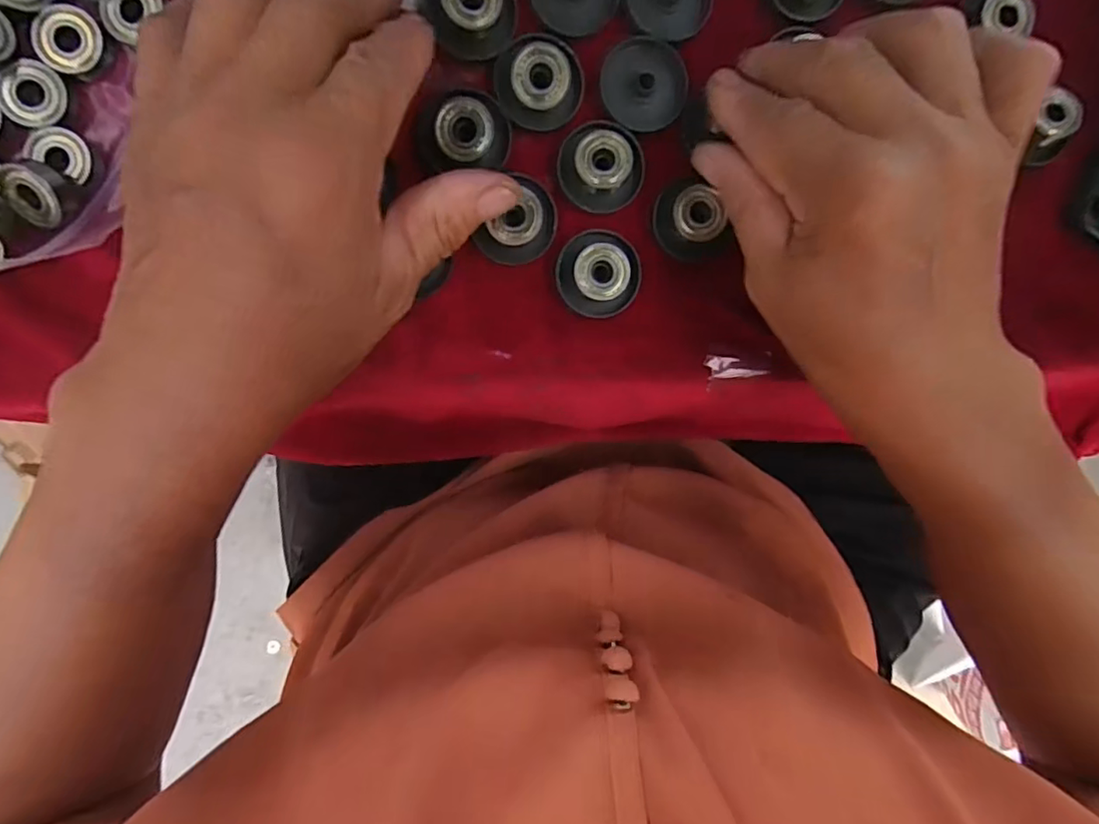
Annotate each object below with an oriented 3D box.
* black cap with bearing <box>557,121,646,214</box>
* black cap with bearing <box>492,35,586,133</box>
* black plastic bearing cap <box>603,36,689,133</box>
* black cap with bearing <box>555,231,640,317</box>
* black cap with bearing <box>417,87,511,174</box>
[{"bbox_3d":[0.020,-0.093,0.209,0.032,0.011,0.032,-1,96,-6],"label":"black cap with bearing"},{"bbox_3d":[-0.003,-0.120,0.203,0.032,0.009,0.030,-1,96,-6],"label":"black cap with bearing"},{"bbox_3d":[0.036,-0.123,0.212,0.032,0.006,0.030,-1,96,-6],"label":"black plastic bearing cap"},{"bbox_3d":[0.019,-0.053,0.217,0.032,0.011,0.032,-1,96,-6],"label":"black cap with bearing"},{"bbox_3d":[-0.031,-0.103,0.203,0.032,0.015,0.030,-1,96,-6],"label":"black cap with bearing"}]

